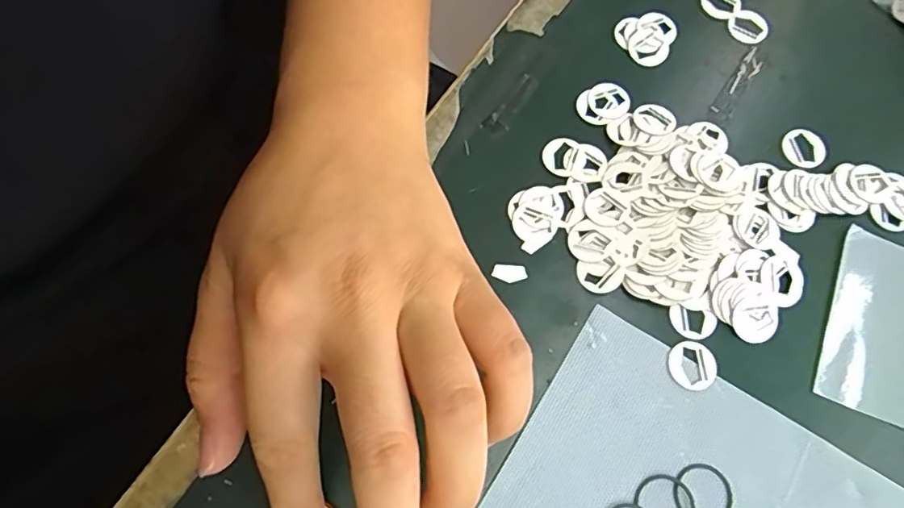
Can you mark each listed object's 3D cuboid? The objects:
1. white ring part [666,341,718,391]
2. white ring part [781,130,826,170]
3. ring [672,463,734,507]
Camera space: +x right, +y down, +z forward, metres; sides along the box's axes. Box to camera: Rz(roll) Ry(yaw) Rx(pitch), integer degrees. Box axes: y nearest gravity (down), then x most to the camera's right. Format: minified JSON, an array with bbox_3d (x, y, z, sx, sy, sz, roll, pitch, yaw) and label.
[{"bbox_3d":[0.091,0.042,0.211,0.017,0.004,0.018,0,73,-1],"label":"white ring part"},{"bbox_3d":[0.152,-0.045,0.242,0.018,0.006,0.015,39,76,10],"label":"white ring part"},{"bbox_3d":[0.089,0.085,0.196,0.020,0.004,0.021,0,73,-1],"label":"ring"}]

